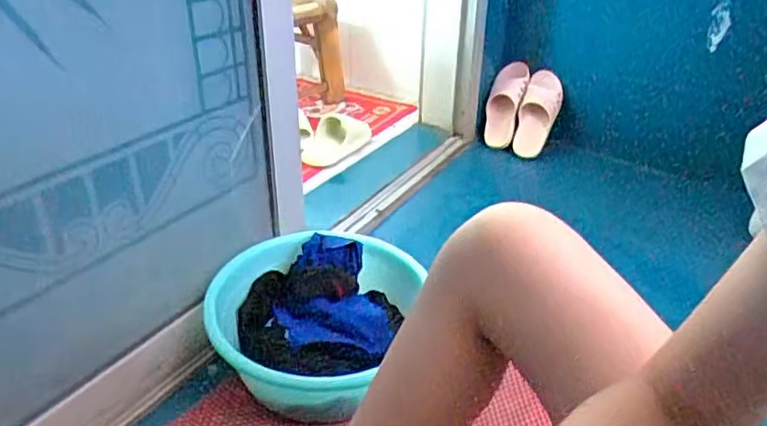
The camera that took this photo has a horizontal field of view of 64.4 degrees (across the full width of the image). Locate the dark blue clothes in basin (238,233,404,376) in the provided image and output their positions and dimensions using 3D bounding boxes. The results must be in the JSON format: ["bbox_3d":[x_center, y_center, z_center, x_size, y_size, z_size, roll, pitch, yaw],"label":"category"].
[{"bbox_3d":[-0.091,0.141,0.909,0.240,0.124,0.172,-3,32,-5],"label":"dark blue clothes in basin"}]

